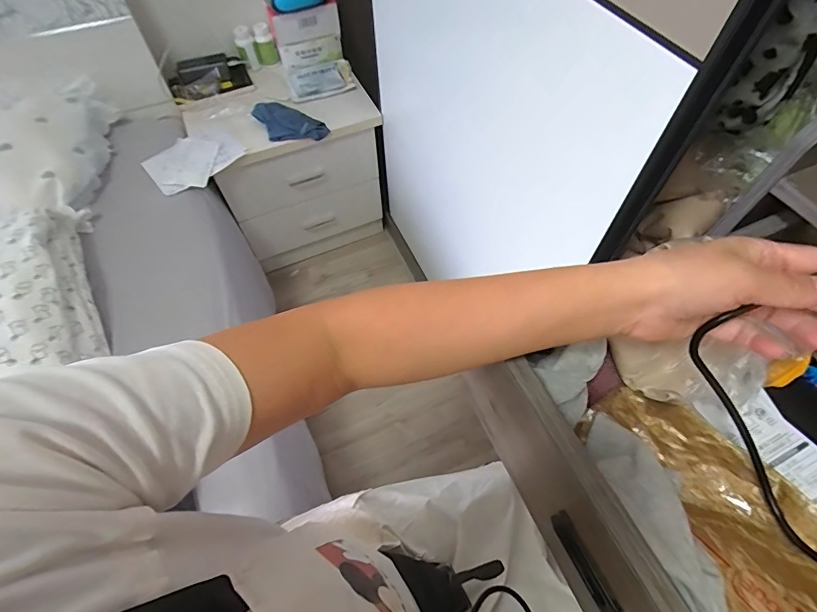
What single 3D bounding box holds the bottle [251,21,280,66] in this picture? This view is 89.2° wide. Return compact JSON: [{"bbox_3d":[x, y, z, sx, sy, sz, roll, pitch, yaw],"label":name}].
[{"bbox_3d":[-0.409,-0.742,1.183,0.061,0.123,0.048,-13,62,-8],"label":"bottle"}]

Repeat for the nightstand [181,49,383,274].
[{"bbox_3d":[-0.352,-0.435,1.305,0.458,0.463,0.319,-25,64,-14],"label":"nightstand"}]

